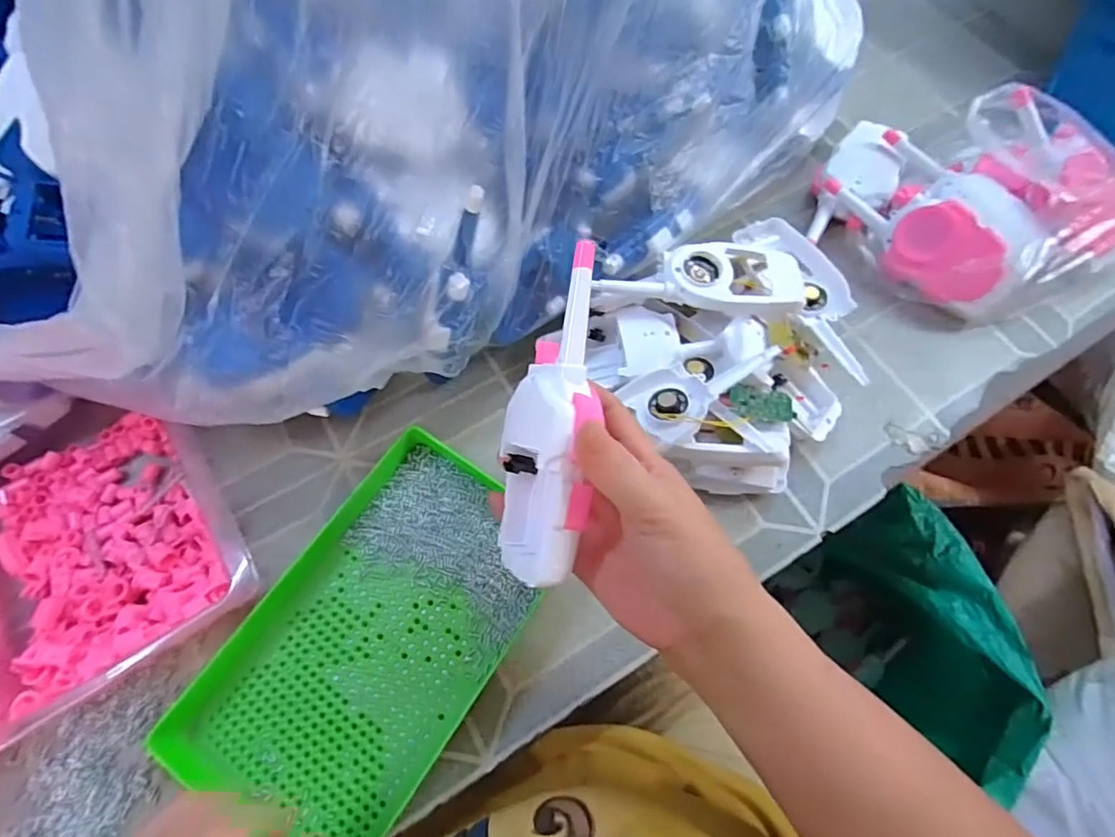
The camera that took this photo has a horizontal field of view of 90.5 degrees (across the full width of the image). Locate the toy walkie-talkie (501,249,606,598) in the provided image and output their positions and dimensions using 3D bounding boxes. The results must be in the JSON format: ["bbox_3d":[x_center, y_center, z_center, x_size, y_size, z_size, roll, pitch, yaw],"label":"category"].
[{"bbox_3d":[-0.003,-0.002,0.278,0.044,0.049,0.164,9,91,1],"label":"toy walkie-talkie"}]

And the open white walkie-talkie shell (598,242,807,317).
[{"bbox_3d":[0.109,-0.106,0.420,0.157,0.017,0.057,-4,69,-4],"label":"open white walkie-talkie shell"}]

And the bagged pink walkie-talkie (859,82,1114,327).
[{"bbox_3d":[0.366,-0.171,0.459,0.181,0.091,0.170,-34,74,-14],"label":"bagged pink walkie-talkie"}]

